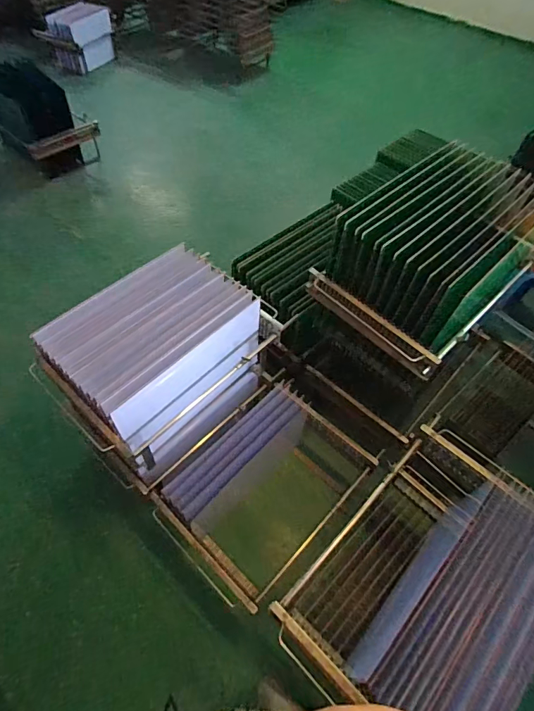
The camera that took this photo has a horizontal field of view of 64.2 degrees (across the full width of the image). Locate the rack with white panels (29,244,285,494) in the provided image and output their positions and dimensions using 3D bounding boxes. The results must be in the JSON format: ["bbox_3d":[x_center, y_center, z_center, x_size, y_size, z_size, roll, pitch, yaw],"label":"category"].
[{"bbox_3d":[-0.296,0.032,1.296,0.377,0.417,0.555,38,60,21],"label":"rack with white panels"}]

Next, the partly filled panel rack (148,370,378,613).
[{"bbox_3d":[-0.012,0.396,1.401,0.426,0.316,0.615,39,61,22],"label":"partly filled panel rack"}]

